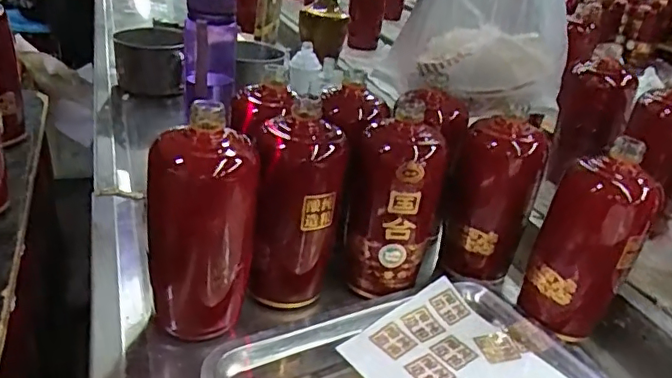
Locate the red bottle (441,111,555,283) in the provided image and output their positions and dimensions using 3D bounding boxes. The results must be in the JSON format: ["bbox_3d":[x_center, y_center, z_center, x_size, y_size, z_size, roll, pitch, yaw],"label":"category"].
[{"bbox_3d":[0.158,0.009,0.578,0.084,0.163,0.065,14,29,13],"label":"red bottle"}]

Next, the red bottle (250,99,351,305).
[{"bbox_3d":[-0.033,0.014,0.505,0.077,0.169,0.087,6,28,0],"label":"red bottle"}]

